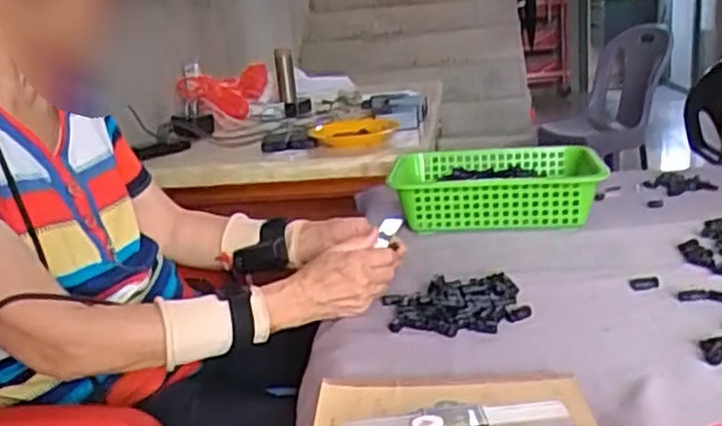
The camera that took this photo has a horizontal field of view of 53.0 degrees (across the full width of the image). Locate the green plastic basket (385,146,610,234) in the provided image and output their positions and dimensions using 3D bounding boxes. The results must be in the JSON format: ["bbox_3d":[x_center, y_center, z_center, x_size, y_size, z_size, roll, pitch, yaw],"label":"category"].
[{"bbox_3d":[0.202,-0.034,1.070,0.304,0.081,0.211,-4,16,7],"label":"green plastic basket"}]

